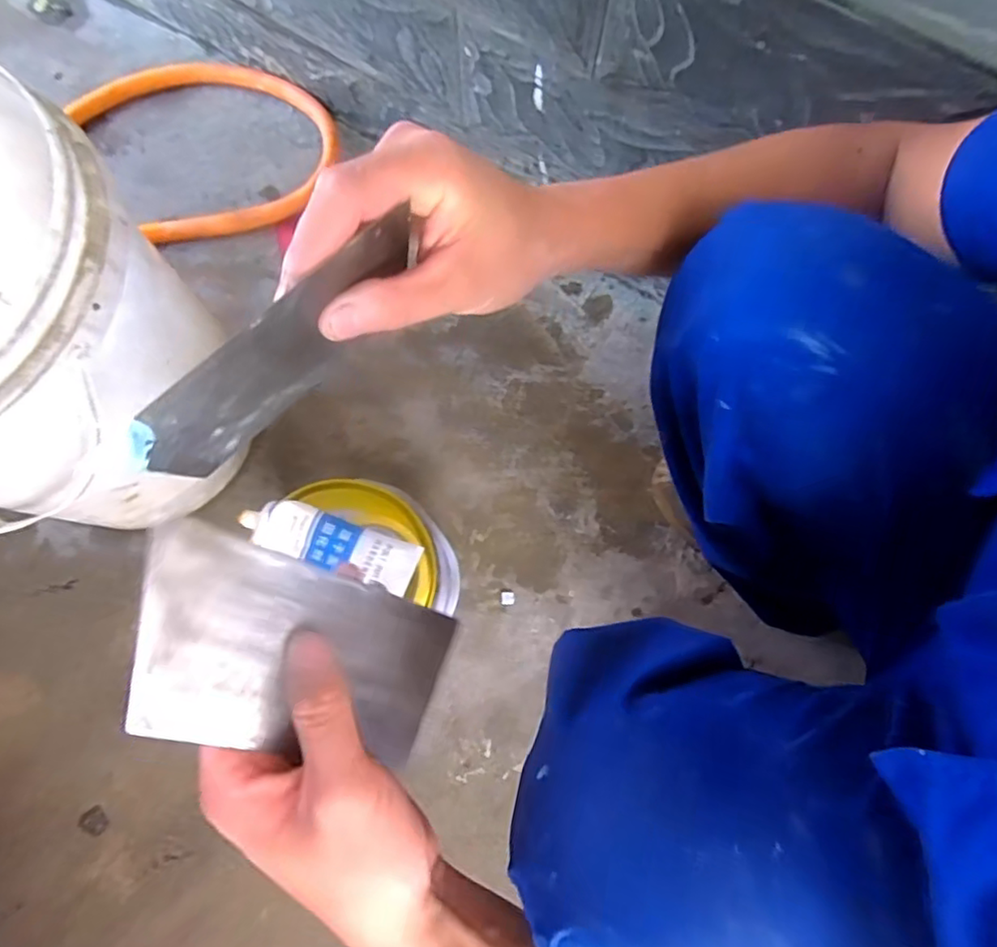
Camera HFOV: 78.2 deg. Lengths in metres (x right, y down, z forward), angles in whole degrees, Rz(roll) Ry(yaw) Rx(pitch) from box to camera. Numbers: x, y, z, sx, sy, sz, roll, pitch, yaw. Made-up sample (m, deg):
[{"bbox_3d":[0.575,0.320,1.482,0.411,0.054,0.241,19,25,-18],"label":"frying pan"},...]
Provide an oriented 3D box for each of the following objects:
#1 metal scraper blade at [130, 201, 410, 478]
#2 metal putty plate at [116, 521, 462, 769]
[{"bbox_3d":[-0.082,-0.050,0.242,0.008,0.071,0.130,40,78,8],"label":"metal scraper blade"},{"bbox_3d":[-0.082,0.077,0.255,0.139,0.006,0.073,29,75,-35],"label":"metal putty plate"}]

